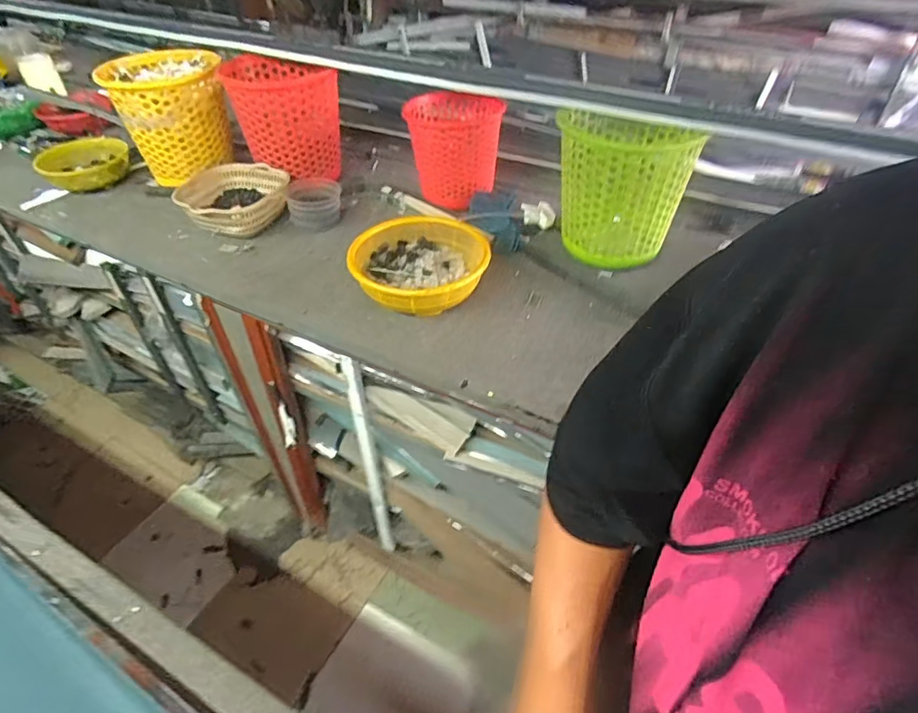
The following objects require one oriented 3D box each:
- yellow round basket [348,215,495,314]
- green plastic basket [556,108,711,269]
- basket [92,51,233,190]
[{"bbox_3d":[-0.067,-0.156,0.929,0.222,0.087,0.224,0,43,0],"label":"yellow round basket"},{"bbox_3d":[0.276,-0.304,0.937,0.186,0.238,0.232,-1,43,0],"label":"green plastic basket"},{"bbox_3d":[-0.622,-0.540,1.177,0.213,0.203,0.241,-23,47,-22],"label":"basket"}]

